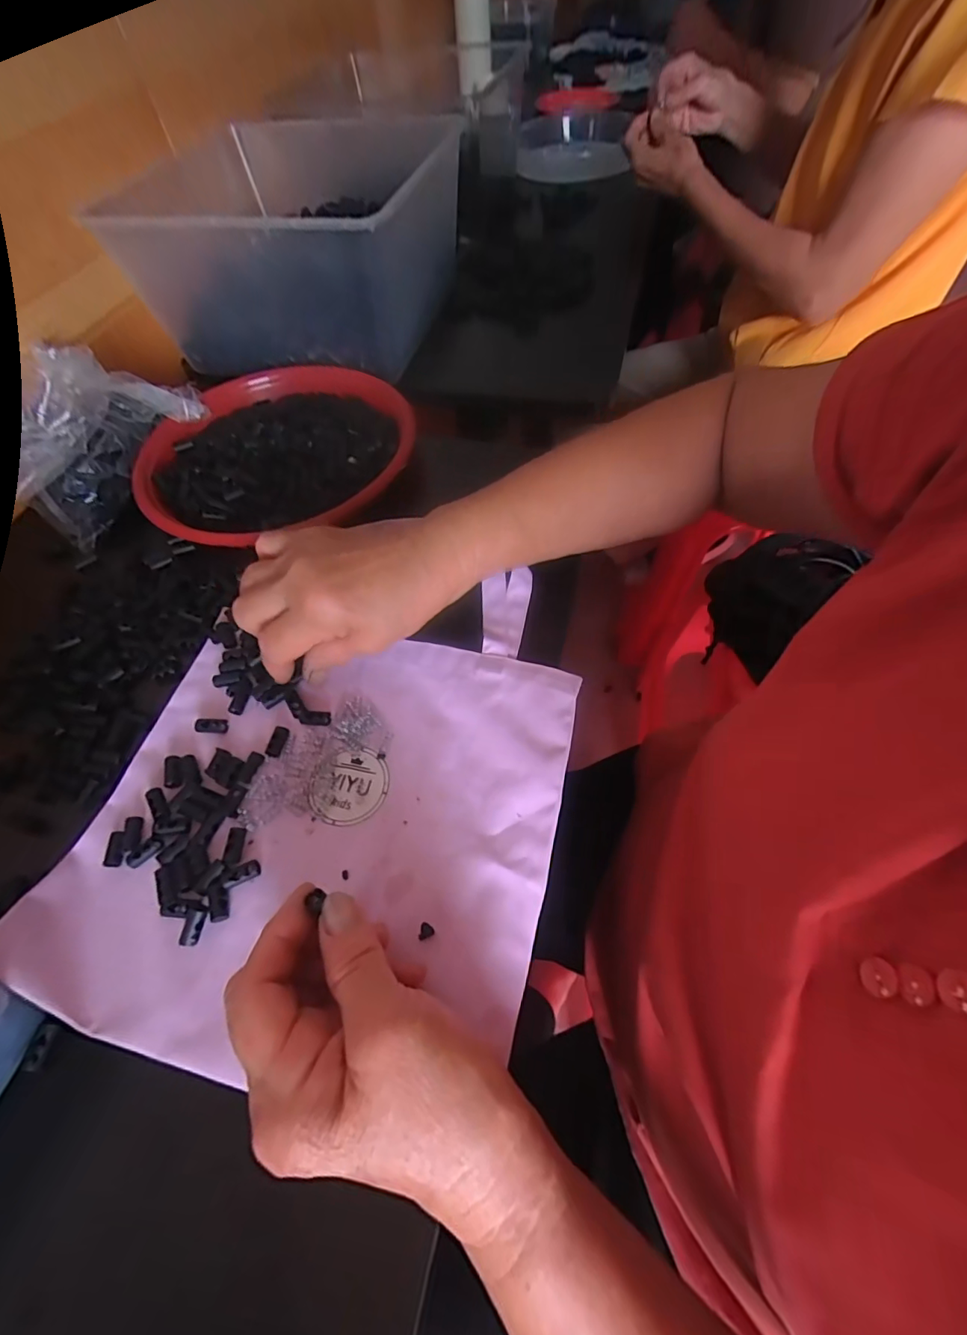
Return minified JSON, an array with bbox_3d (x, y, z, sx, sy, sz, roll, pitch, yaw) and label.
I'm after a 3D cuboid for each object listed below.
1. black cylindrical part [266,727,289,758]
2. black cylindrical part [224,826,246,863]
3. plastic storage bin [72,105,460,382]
[{"bbox_3d":[-0.128,0.046,0.316,0.009,0.004,0.019,6,59,7],"label":"black cylindrical part"},{"bbox_3d":[-0.138,0.099,0.283,0.007,0.005,0.019,-1,58,3],"label":"black cylindrical part"},{"bbox_3d":[-0.184,-0.433,0.533,0.302,0.142,0.283,5,58,6],"label":"plastic storage bin"}]

